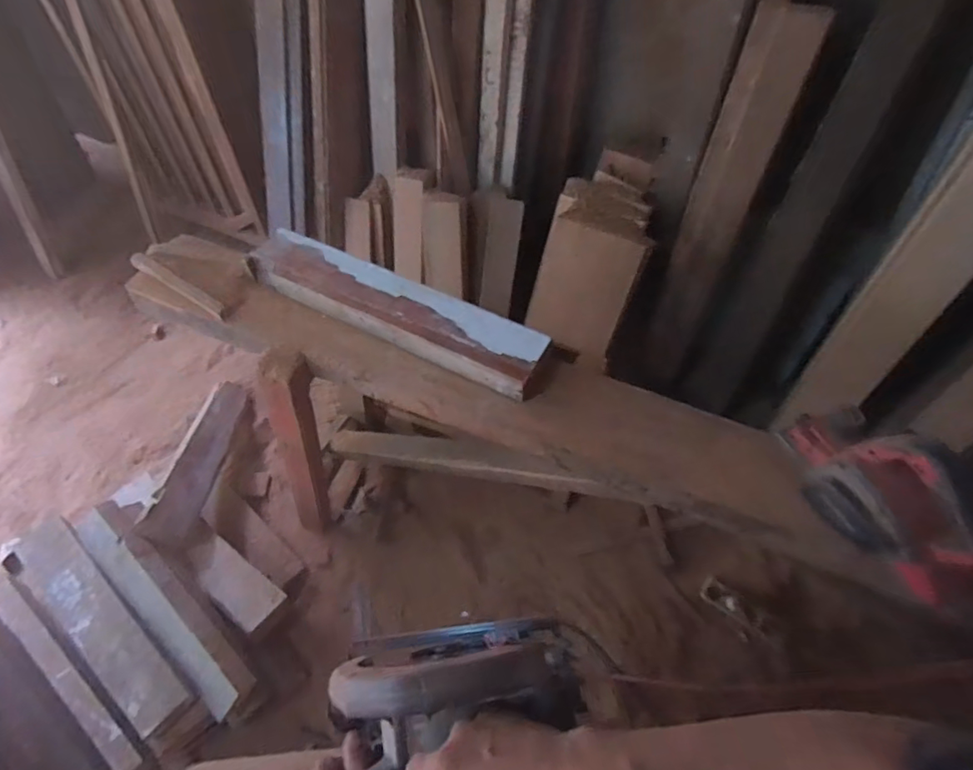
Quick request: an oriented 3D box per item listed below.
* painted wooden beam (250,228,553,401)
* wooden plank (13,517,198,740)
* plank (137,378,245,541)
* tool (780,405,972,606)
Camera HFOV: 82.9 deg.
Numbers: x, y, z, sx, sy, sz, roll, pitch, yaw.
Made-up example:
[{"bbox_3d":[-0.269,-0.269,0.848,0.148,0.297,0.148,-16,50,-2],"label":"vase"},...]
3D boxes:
[{"bbox_3d":[-0.159,-0.136,0.930,0.544,0.049,0.120,24,59,12],"label":"painted wooden beam"},{"bbox_3d":[-0.856,0.504,1.210,0.583,0.048,0.132,36,62,19],"label":"wooden plank"},{"bbox_3d":[-0.768,0.187,1.504,0.110,0.030,0.554,30,36,-23],"label":"plank"},{"bbox_3d":[0.489,0.130,0.683,0.085,0.126,0.259,-22,60,-17],"label":"tool"}]

